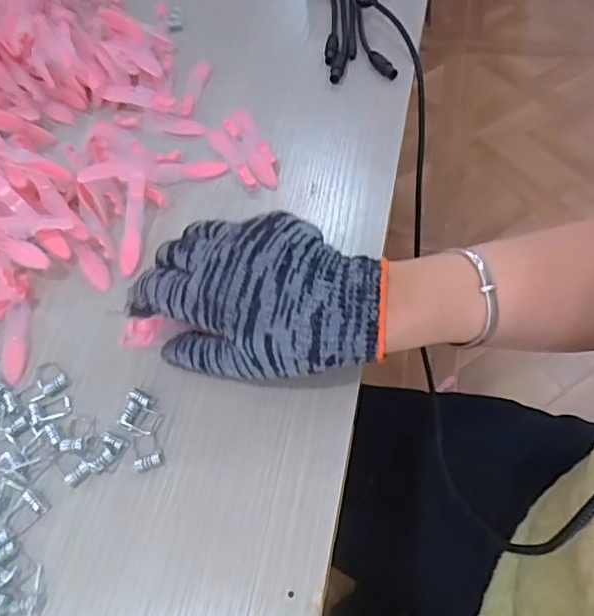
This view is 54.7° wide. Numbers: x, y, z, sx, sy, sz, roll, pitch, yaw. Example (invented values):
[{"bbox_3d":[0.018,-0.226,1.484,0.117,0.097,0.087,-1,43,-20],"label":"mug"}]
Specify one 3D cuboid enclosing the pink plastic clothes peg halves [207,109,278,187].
[{"bbox_3d":[-0.041,-0.119,0.433,0.035,0.011,0.079,-21,58,-10],"label":"pink plastic clothes peg halves"}]

